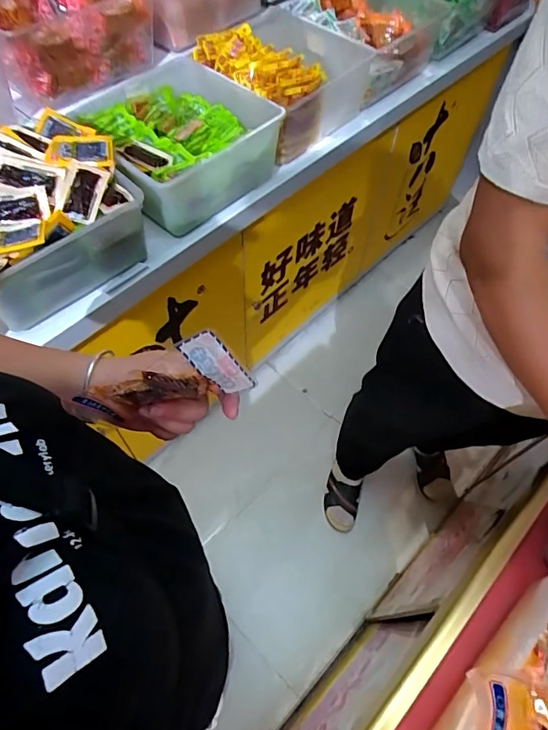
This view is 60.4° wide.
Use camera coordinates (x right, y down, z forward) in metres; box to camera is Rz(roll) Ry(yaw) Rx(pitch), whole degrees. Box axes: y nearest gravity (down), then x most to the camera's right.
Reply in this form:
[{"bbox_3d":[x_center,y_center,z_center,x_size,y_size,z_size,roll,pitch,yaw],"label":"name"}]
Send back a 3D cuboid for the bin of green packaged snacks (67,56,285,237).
[{"bbox_3d":[-0.183,-0.430,0.904,0.303,0.122,0.324,-36,67,-20],"label":"bin of green packaged snacks"}]

